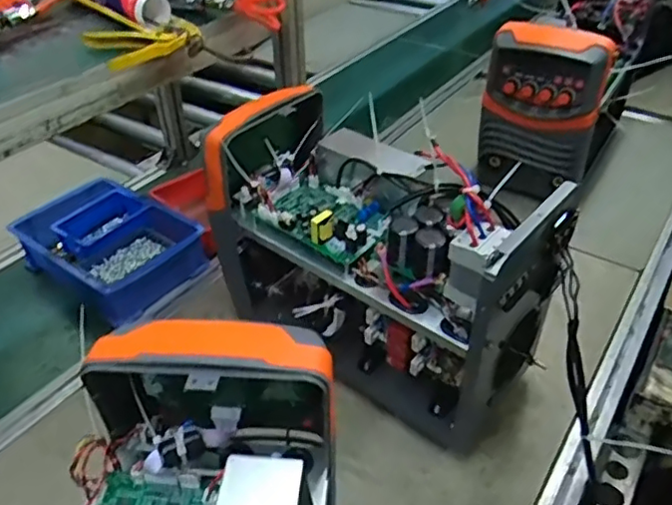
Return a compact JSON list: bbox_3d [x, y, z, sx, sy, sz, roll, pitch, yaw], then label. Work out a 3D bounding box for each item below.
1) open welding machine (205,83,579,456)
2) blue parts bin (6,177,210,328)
[{"bbox_3d":[0.039,-0.002,0.813,0.469,0.304,0.210,30,48,33],"label":"open welding machine"},{"bbox_3d":[-0.393,-0.011,1.050,0.279,0.089,0.212,27,46,30],"label":"blue parts bin"}]

